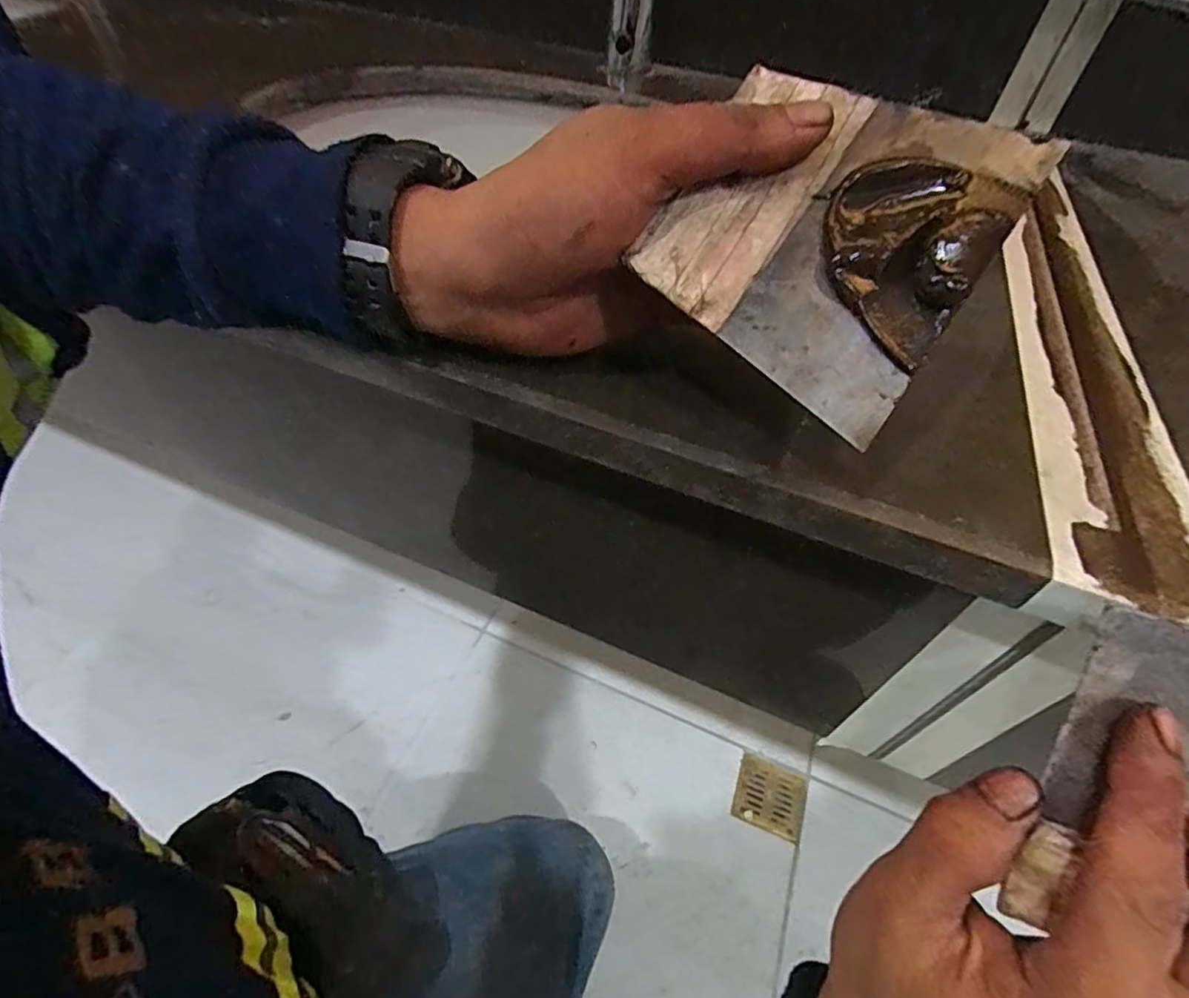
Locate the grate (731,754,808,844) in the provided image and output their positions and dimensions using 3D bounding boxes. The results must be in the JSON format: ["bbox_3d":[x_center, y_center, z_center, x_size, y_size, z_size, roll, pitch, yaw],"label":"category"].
[{"bbox_3d":[0.277,0.466,0.883,0.101,0.006,0.104,19,48,14],"label":"grate"}]

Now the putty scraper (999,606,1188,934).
[{"bbox_3d":[0.151,0.080,0.166,0.039,0.008,0.100,32,95,23],"label":"putty scraper"}]

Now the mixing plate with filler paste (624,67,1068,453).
[{"bbox_3d":[0.072,-0.086,0.177,0.093,0.008,0.103,34,88,14],"label":"mixing plate with filler paste"}]

